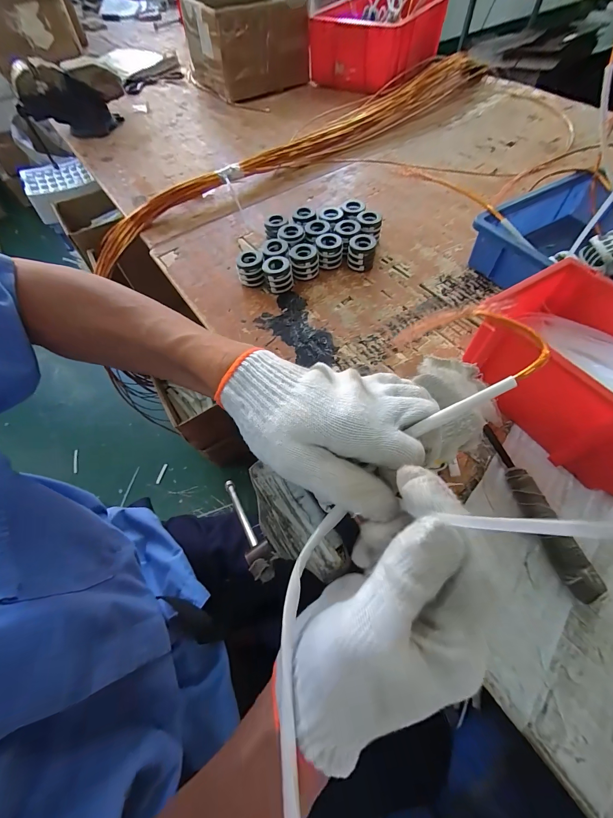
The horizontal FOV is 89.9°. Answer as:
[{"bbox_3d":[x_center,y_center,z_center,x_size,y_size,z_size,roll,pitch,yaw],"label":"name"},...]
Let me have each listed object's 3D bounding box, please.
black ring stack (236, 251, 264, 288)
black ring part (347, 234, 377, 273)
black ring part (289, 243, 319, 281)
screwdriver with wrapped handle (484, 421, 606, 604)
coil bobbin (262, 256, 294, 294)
[{"bbox_3d":[-0.098,-0.243,0.539,0.048,0.047,0.041,-3,60,1],"label":"black ring stack"},{"bbox_3d":[0.097,-0.273,0.540,0.045,0.046,0.045,8,60,7],"label":"black ring part"},{"bbox_3d":[-0.004,-0.254,0.533,0.049,0.041,0.052,-1,60,2],"label":"black ring part"},{"bbox_3d":[0.241,0.098,0.330,0.024,0.030,0.186,-11,60,-3],"label":"screwdriver with wrapped handle"},{"bbox_3d":[-0.050,-0.227,0.522,0.046,0.041,0.047,-23,61,-10],"label":"coil bobbin"}]

